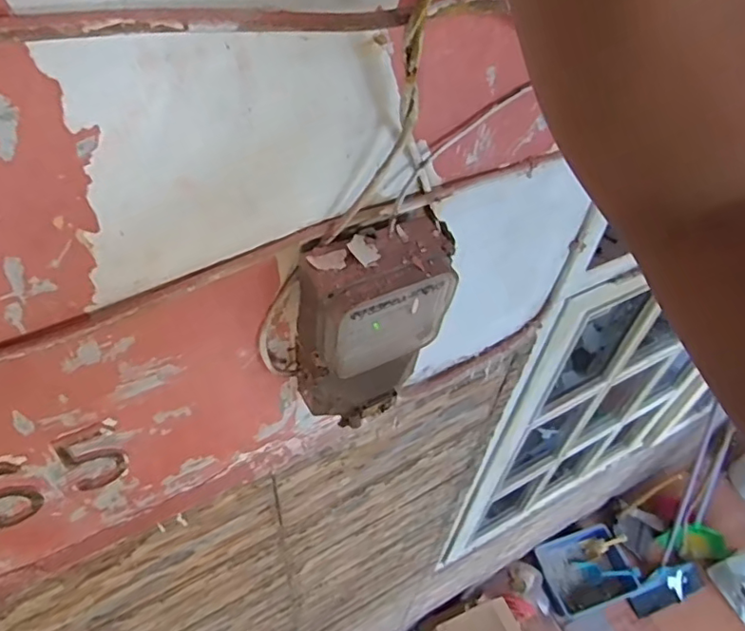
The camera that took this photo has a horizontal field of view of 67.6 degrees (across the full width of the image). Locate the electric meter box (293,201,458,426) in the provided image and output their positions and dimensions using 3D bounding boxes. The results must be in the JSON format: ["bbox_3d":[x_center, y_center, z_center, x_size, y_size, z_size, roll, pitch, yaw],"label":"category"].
[{"bbox_3d":[0.001,0.014,0.547,0.142,0.213,0.081,-24,55,-24],"label":"electric meter box"}]

